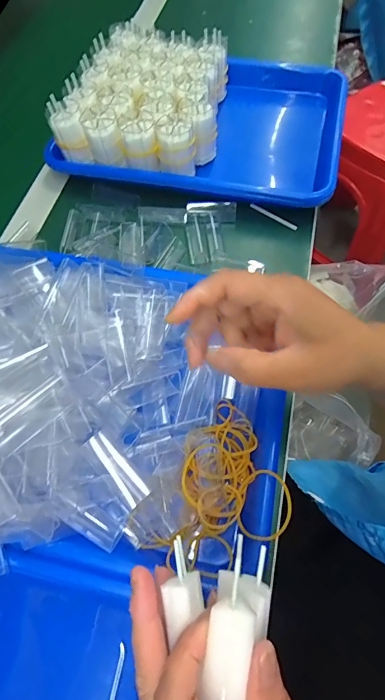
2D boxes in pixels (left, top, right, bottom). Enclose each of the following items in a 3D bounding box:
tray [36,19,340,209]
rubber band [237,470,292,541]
[{"bbox_3d":[0.014,-0.285,0.475,0.325,0.092,0.243,10,63,8],"label":"tray"},{"bbox_3d":[0.049,0.107,0.267,0.043,0.007,0.044,-28,43,30],"label":"rubber band"}]

